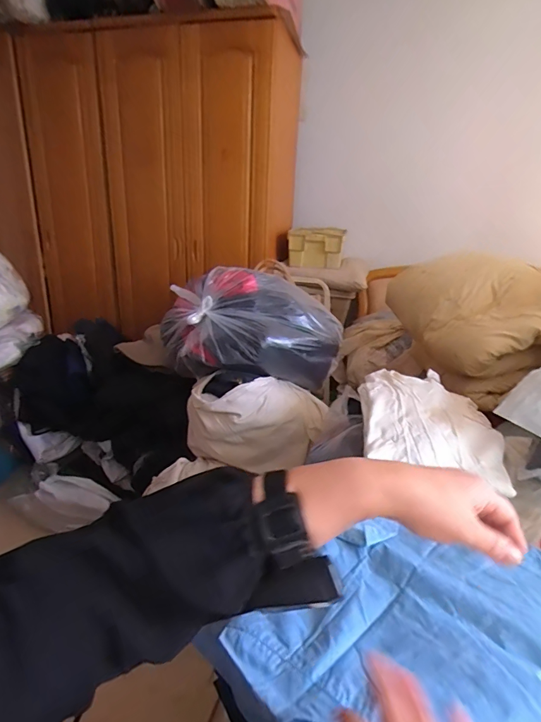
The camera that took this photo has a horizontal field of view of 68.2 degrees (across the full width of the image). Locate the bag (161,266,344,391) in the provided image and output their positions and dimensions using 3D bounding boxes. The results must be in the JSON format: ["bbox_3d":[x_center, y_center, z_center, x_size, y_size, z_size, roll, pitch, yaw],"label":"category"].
[{"bbox_3d":[-0.058,-0.117,1.226,0.444,0.280,0.408,-8,22,-29],"label":"bag"}]

